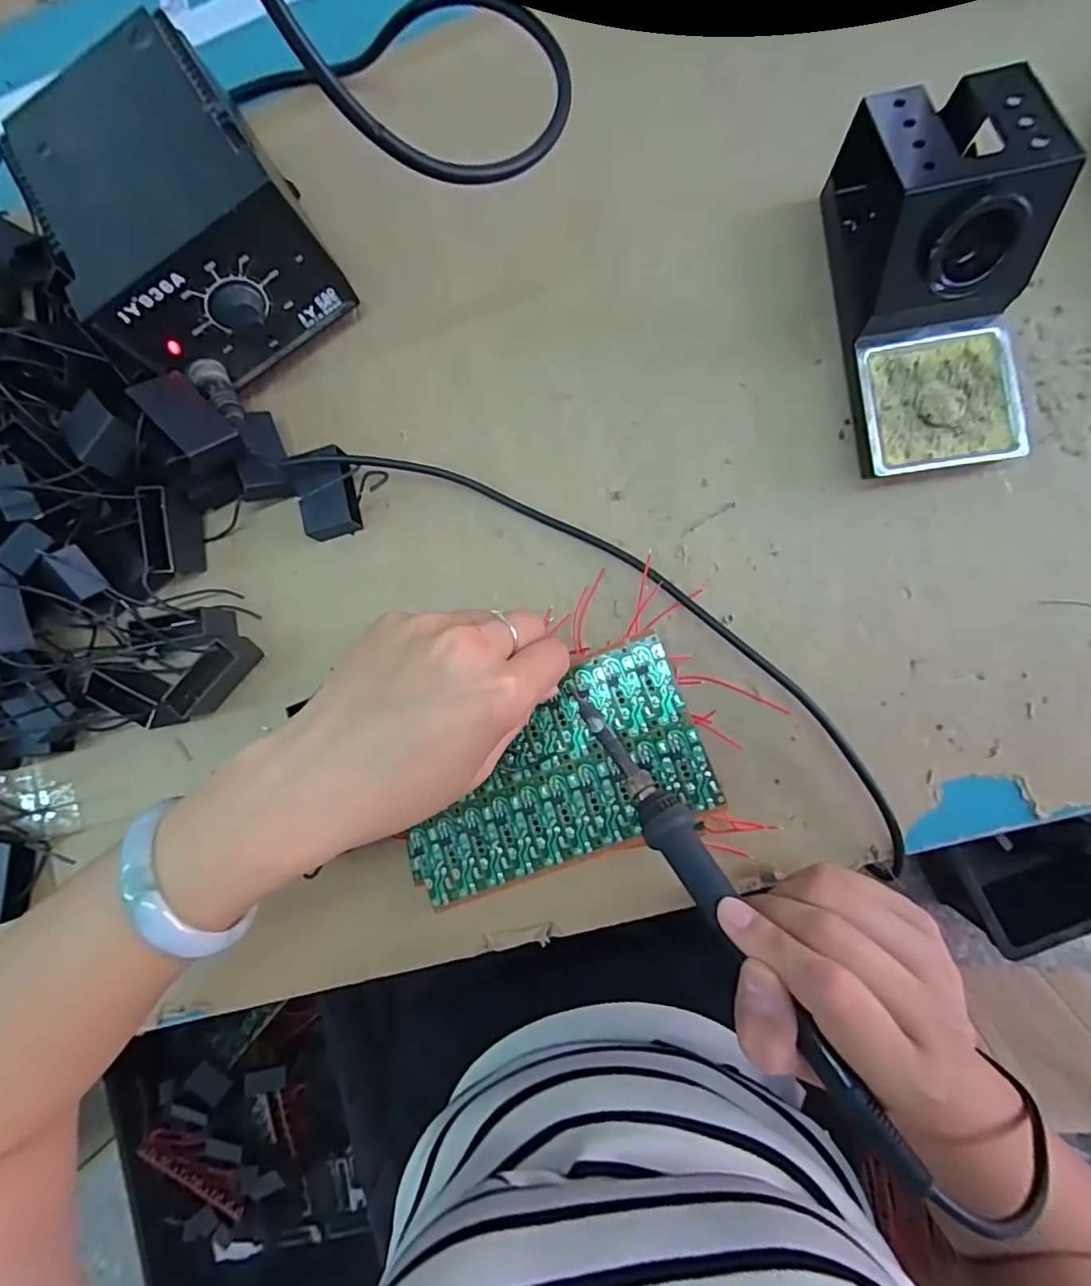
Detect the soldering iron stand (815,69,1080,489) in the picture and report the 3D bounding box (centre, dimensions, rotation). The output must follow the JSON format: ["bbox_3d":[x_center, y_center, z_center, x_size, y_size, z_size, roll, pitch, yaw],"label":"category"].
[{"bbox_3d":[0.185,-0.170,0.265,0.074,0.073,0.165,-8,86,7],"label":"soldering iron stand"}]

